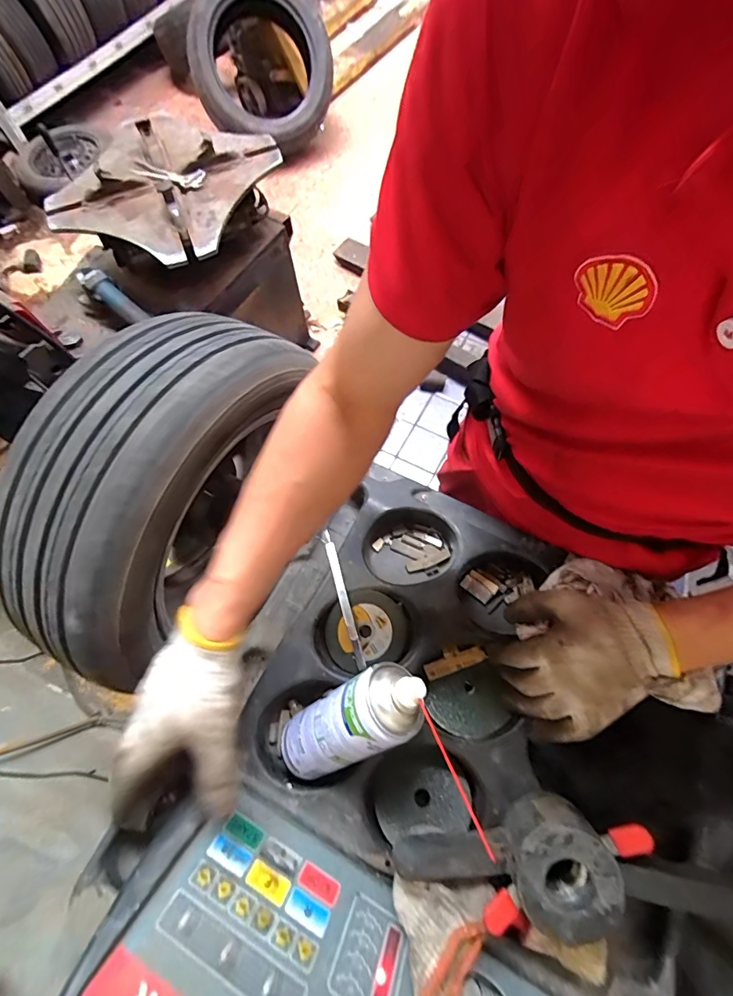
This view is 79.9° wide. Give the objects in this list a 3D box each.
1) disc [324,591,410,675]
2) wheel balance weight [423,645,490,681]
[{"bbox_3d":[-0.001,0.157,0.526,0.098,0.011,0.085,-16,73,0],"label":"disc"},{"bbox_3d":[0.102,0.189,0.516,0.071,0.004,0.028,-21,49,-3],"label":"wheel balance weight"}]

